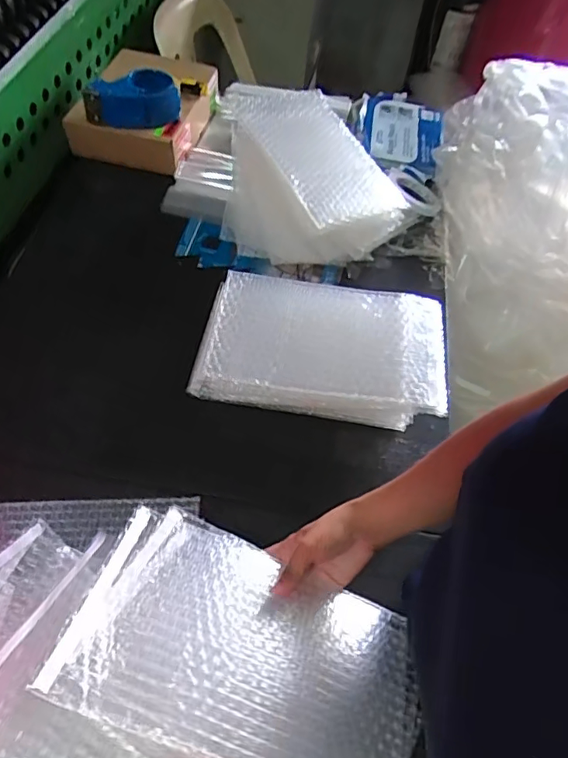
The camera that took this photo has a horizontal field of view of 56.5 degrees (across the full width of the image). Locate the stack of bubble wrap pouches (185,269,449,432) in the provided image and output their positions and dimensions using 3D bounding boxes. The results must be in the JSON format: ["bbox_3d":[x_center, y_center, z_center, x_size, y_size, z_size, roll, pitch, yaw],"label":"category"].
[{"bbox_3d":[0.049,-0.043,0.719,0.319,0.072,0.184,6,58,0],"label":"stack of bubble wrap pouches"}]

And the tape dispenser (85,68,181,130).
[{"bbox_3d":[-0.266,-0.491,0.930,0.161,0.065,0.092,-8,59,-8],"label":"tape dispenser"}]

